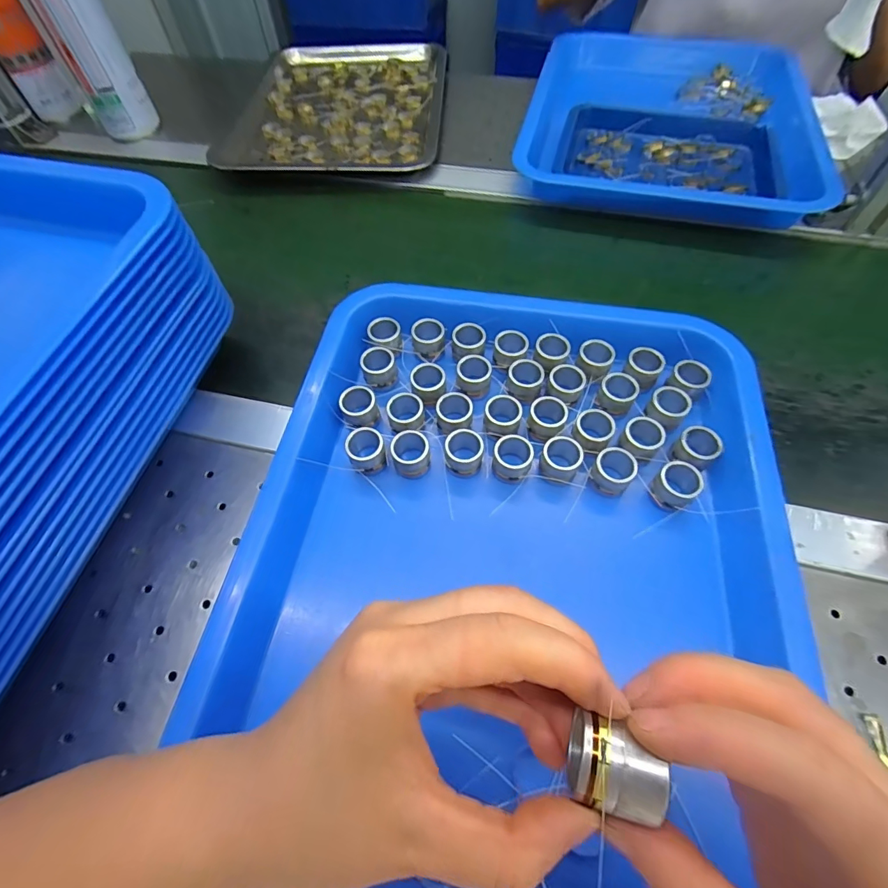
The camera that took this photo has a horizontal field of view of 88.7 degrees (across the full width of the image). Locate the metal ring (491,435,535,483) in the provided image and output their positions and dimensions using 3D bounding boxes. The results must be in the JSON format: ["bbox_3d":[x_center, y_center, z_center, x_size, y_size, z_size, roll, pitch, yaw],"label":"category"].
[{"bbox_3d":[0.044,0.009,0.296,0.024,0.019,0.028,5,61,5],"label":"metal ring"}]

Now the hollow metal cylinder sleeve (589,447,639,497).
[{"bbox_3d":[0.109,0.017,0.292,0.025,0.022,0.029,35,67,20],"label":"hollow metal cylinder sleeve"}]

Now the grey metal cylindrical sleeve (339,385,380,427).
[{"bbox_3d":[-0.059,-0.025,0.318,0.023,0.020,0.024,-1,60,2],"label":"grey metal cylindrical sleeve"}]

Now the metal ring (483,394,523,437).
[{"bbox_3d":[0.040,-0.018,0.309,0.025,0.019,0.026,-1,60,2],"label":"metal ring"}]

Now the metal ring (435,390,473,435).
[{"bbox_3d":[0.007,-0.021,0.312,0.024,0.019,0.023,-1,60,2],"label":"metal ring"}]

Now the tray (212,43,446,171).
[{"bbox_3d":[-0.127,-0.430,0.579,0.254,0.030,0.331,3,60,4],"label":"tray"}]

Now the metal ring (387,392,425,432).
[{"bbox_3d":[-0.026,-0.020,0.313,0.024,0.019,0.025,-1,60,2],"label":"metal ring"}]

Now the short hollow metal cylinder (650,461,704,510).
[{"bbox_3d":[0.145,0.027,0.284,0.024,0.023,0.025,-1,60,2],"label":"short hollow metal cylinder"}]

